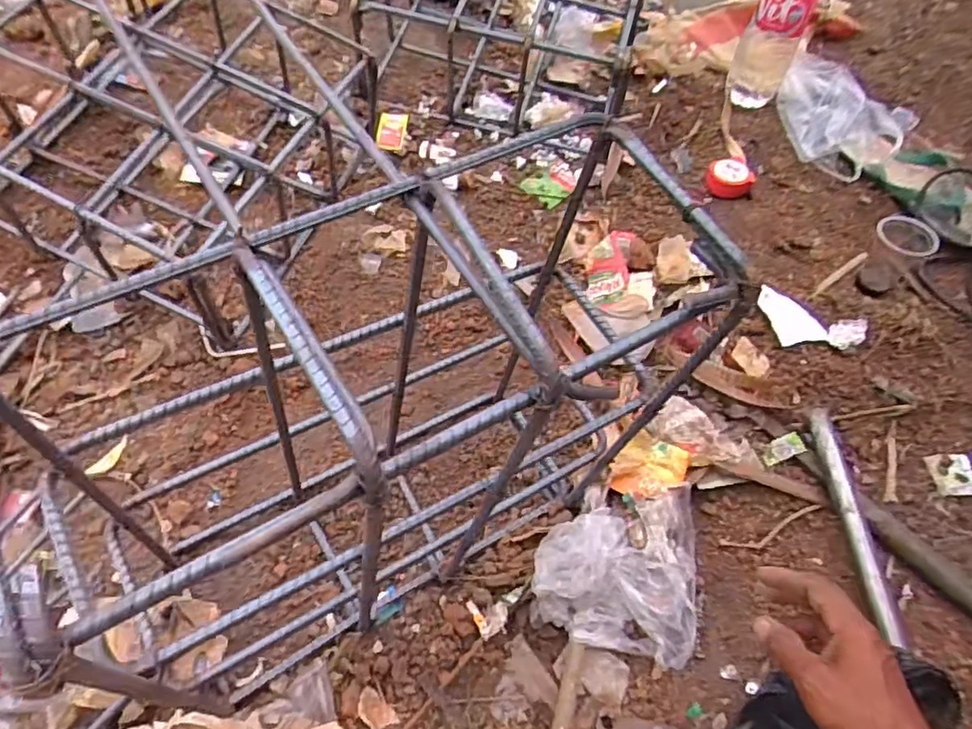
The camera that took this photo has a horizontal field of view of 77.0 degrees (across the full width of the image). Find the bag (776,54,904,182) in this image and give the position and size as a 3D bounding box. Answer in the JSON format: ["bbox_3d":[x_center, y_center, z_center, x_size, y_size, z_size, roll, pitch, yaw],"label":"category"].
[{"bbox_3d":[0.549,-0.397,0.979,0.170,0.064,0.220,-38,68,-22],"label":"bag"}]

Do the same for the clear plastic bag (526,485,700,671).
[{"bbox_3d":[0.134,0.188,0.596,0.164,0.055,0.163,12,60,3],"label":"clear plastic bag"}]

